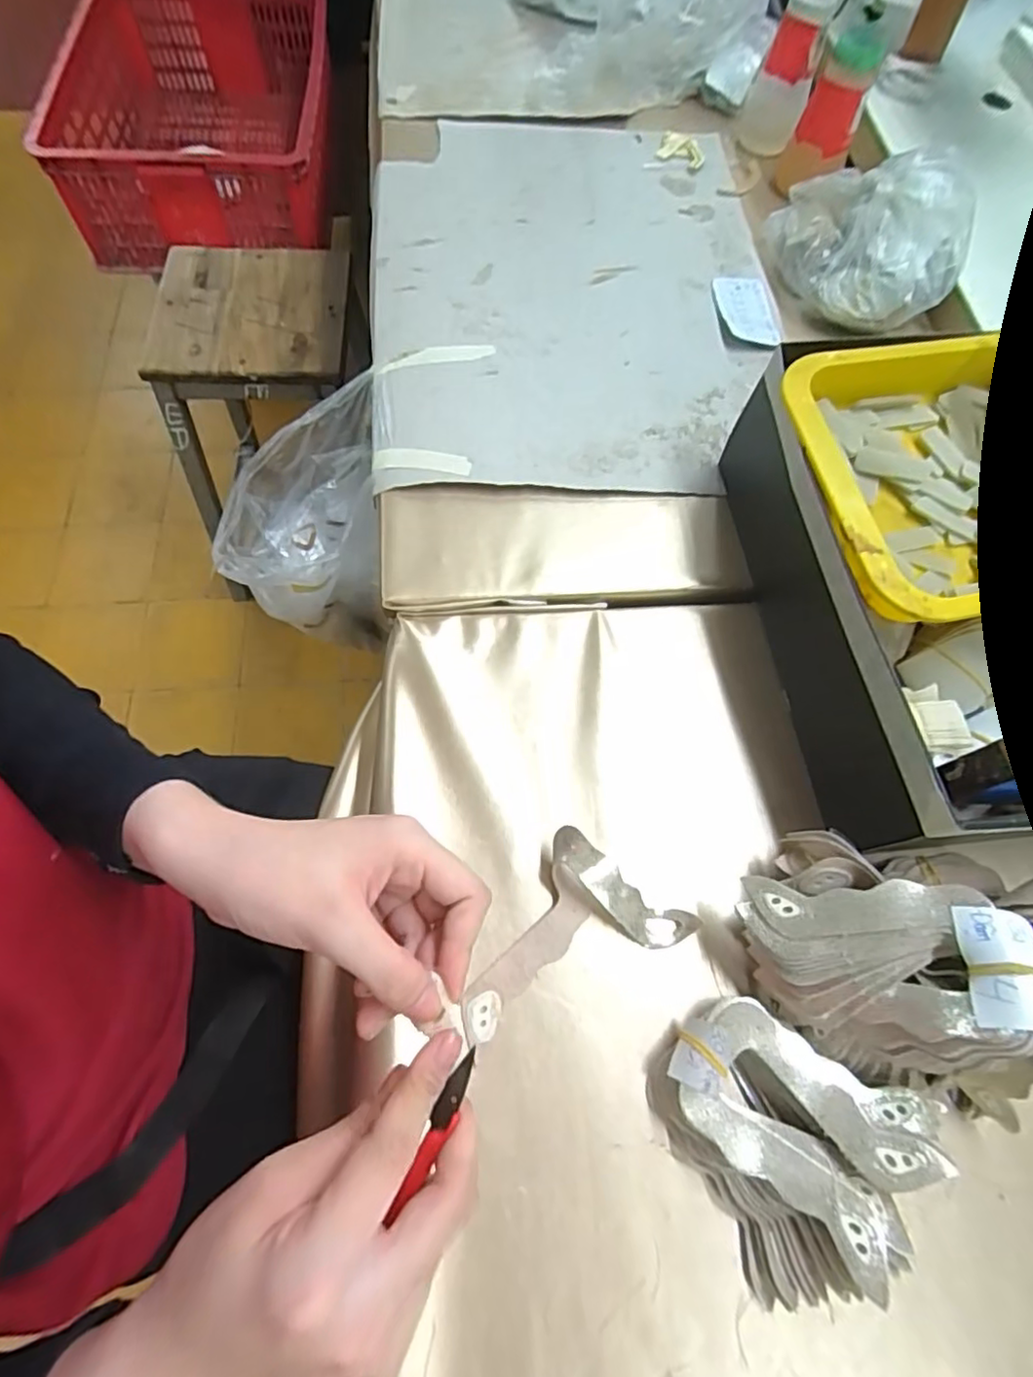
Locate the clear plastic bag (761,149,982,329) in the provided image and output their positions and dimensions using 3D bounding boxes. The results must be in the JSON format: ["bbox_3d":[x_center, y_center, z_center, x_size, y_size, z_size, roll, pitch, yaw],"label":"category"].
[{"bbox_3d":[0.319,-0.404,0.569,0.173,0.085,0.146,20,68,6],"label":"clear plastic bag"}]

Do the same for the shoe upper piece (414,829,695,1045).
[{"bbox_3d":[0.022,0.138,0.365,0.148,0.030,0.083,-25,71,-12],"label":"shoe upper piece"}]

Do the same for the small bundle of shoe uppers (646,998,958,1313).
[{"bbox_3d":[0.132,0.237,0.318,0.123,0.047,0.113,29,69,9],"label":"small bundle of shoe uppers"}]

